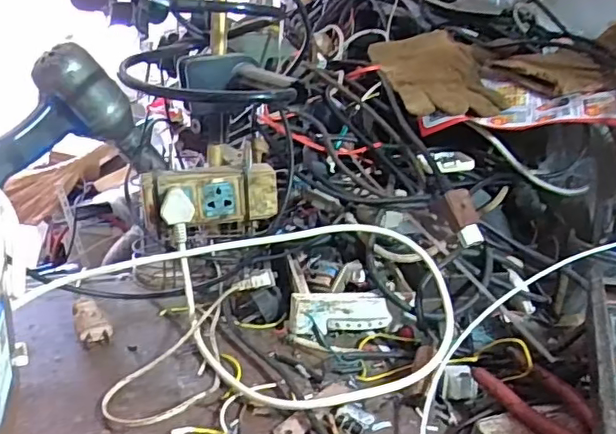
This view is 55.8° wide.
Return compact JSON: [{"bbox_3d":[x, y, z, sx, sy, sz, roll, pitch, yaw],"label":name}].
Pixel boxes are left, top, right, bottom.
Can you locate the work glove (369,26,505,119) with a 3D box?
[{"bbox_3d":[0.183,-0.201,0.832,0.140,0.030,0.228,-11,41,-6],"label":"work glove"}]

